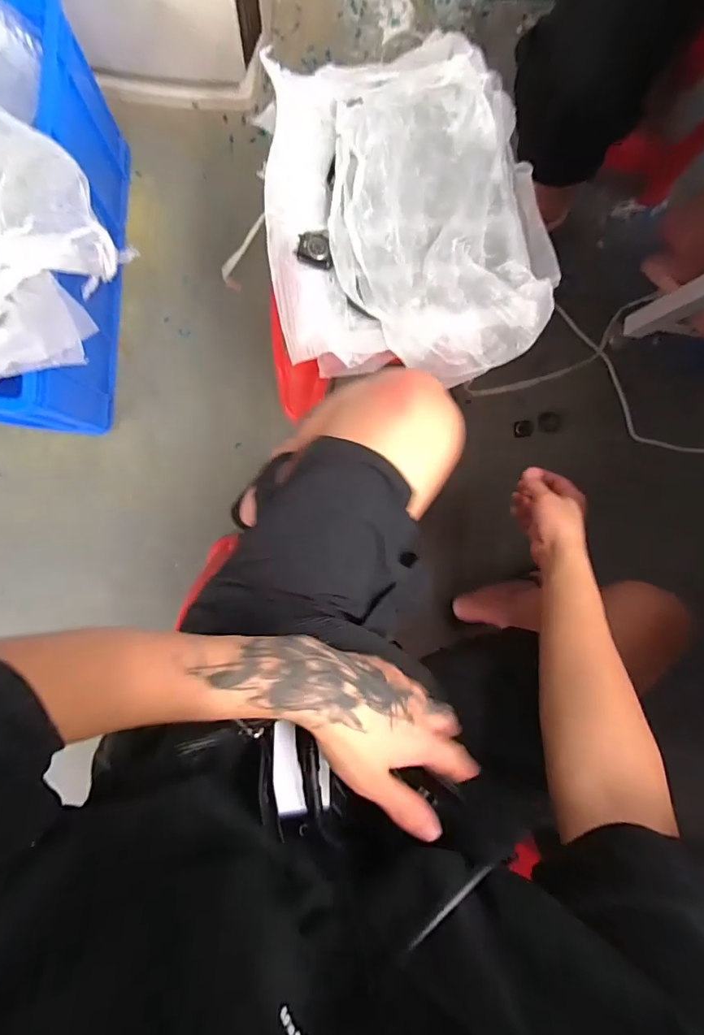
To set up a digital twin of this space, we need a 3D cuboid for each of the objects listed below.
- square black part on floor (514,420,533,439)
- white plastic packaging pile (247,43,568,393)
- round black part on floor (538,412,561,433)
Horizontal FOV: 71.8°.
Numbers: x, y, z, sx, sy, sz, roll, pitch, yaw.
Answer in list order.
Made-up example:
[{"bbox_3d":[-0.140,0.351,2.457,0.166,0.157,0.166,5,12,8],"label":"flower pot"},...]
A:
[{"bbox_3d":[0.372,-0.192,1.052,0.044,0.006,0.036,-7,94,-4],"label":"square black part on floor"},{"bbox_3d":[0.071,-0.346,0.542,0.321,0.083,0.349,0,93,-5],"label":"white plastic packaging pile"},{"bbox_3d":[0.431,-0.207,1.059,0.048,0.009,0.045,0,93,-5],"label":"round black part on floor"}]

